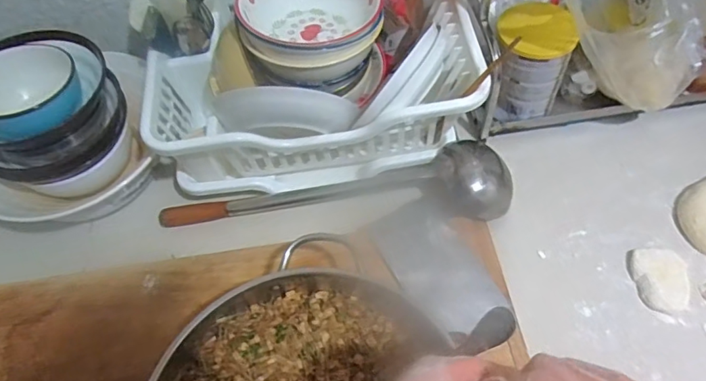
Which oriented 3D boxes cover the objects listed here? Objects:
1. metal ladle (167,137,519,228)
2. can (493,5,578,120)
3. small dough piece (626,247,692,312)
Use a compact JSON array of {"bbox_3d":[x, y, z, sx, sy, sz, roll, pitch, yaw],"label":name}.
[{"bbox_3d":[-0.036,0.015,0.713,0.506,0.076,0.116,-11,56,13],"label":"metal ladle"},{"bbox_3d":[0.243,-0.177,0.690,0.105,0.135,0.095,9,58,11],"label":"can"},{"bbox_3d":[0.369,0.106,0.609,0.060,0.012,0.077,2,57,6],"label":"small dough piece"}]

